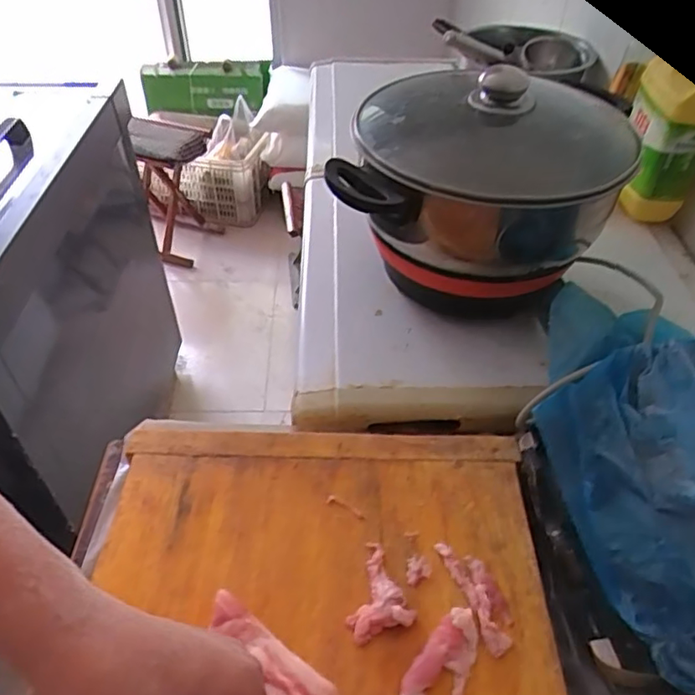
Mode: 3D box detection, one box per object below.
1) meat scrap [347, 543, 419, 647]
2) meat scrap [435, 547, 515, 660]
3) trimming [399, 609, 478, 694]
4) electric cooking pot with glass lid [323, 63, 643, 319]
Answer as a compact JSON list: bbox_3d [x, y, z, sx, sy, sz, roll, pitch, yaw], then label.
[{"bbox_3d":[0.016,0.184,0.452,0.050,0.013,0.068,-18,48,-19],"label":"meat scrap"},{"bbox_3d":[0.101,0.186,0.453,0.031,0.006,0.087,-14,47,-16],"label":"meat scrap"},{"bbox_3d":[0.059,0.239,0.395,0.046,0.016,0.133,10,45,9],"label":"trimming"},{"bbox_3d":[0.135,-0.143,0.632,0.270,0.238,0.227,10,45,8],"label":"electric cooking pot with glass lid"}]

